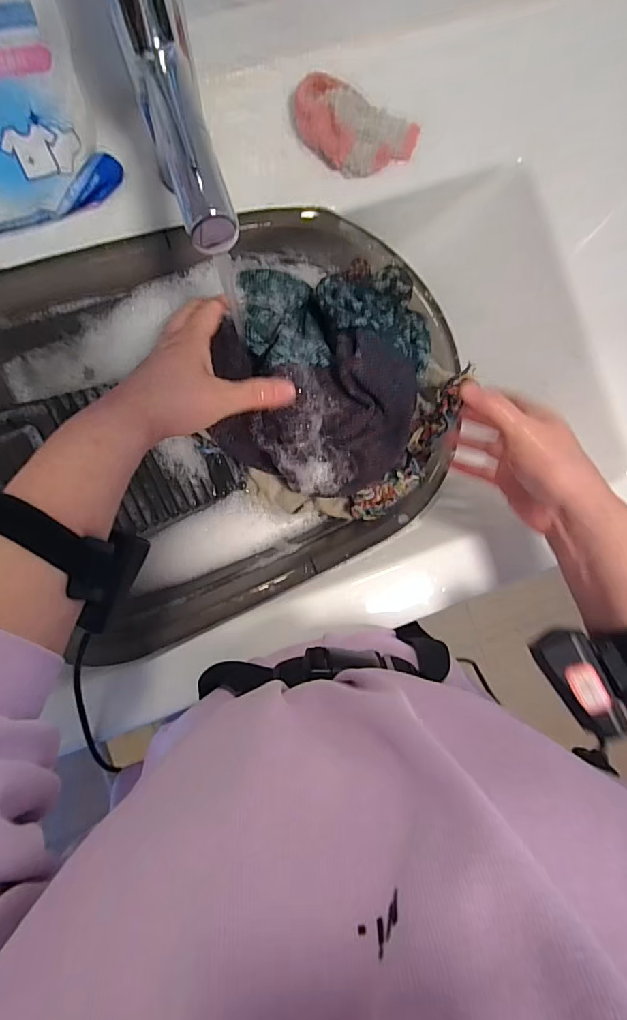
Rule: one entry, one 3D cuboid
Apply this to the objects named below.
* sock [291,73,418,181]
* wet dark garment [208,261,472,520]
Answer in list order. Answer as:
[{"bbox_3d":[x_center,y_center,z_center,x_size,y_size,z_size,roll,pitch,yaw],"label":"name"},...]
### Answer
[{"bbox_3d":[0.036,-0.329,0.410,0.113,0.049,0.066,12,89,-5],"label":"sock"},{"bbox_3d":[0.024,-0.116,0.433,0.209,0.092,0.227,10,89,-5],"label":"wet dark garment"}]

